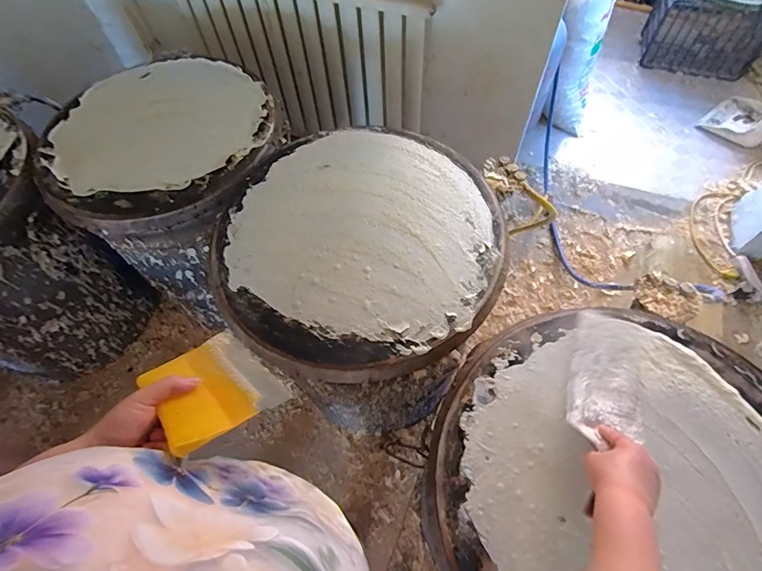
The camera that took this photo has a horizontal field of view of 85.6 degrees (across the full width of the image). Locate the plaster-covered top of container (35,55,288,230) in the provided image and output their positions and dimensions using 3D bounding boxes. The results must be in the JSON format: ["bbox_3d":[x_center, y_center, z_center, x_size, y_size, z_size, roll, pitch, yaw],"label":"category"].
[{"bbox_3d":[-0.547,-0.382,1.034,0.562,0.060,0.558,-1,62,2],"label":"plaster-covered top of container"}]

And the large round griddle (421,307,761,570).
[{"bbox_3d":[0.367,0.283,0.594,0.572,0.055,0.531,24,66,15],"label":"large round griddle"}]

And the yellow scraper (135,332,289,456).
[{"bbox_3d":[-0.177,0.103,0.427,0.109,0.009,0.151,-28,38,-33],"label":"yellow scraper"}]

